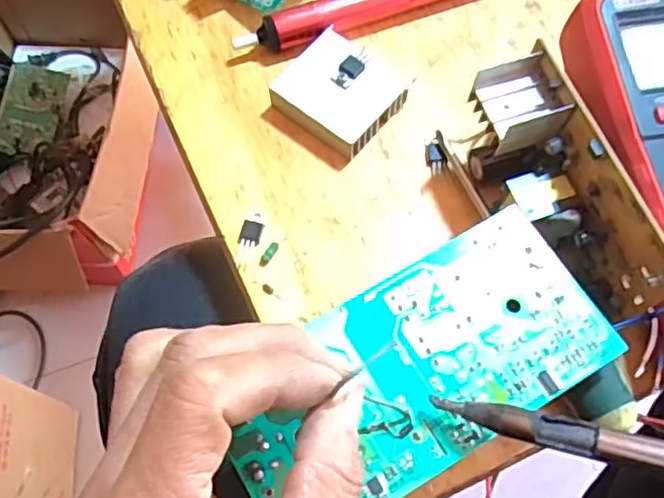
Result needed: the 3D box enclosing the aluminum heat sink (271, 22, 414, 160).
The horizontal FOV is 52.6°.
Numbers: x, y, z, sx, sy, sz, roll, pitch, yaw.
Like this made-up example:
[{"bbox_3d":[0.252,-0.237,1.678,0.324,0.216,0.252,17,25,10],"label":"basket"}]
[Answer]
[{"bbox_3d":[0.005,-0.079,0.338,0.053,0.020,0.048,36,72,15],"label":"aluminum heat sink"}]

